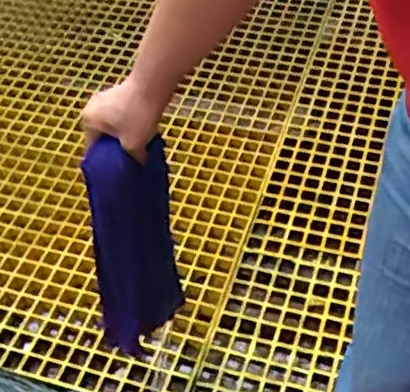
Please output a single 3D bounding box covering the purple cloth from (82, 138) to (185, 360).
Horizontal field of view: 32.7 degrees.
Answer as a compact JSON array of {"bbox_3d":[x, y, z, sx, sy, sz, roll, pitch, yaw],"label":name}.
[{"bbox_3d":[-0.077,0.050,0.776,0.041,0.270,0.125,20,46,29],"label":"purple cloth"}]

